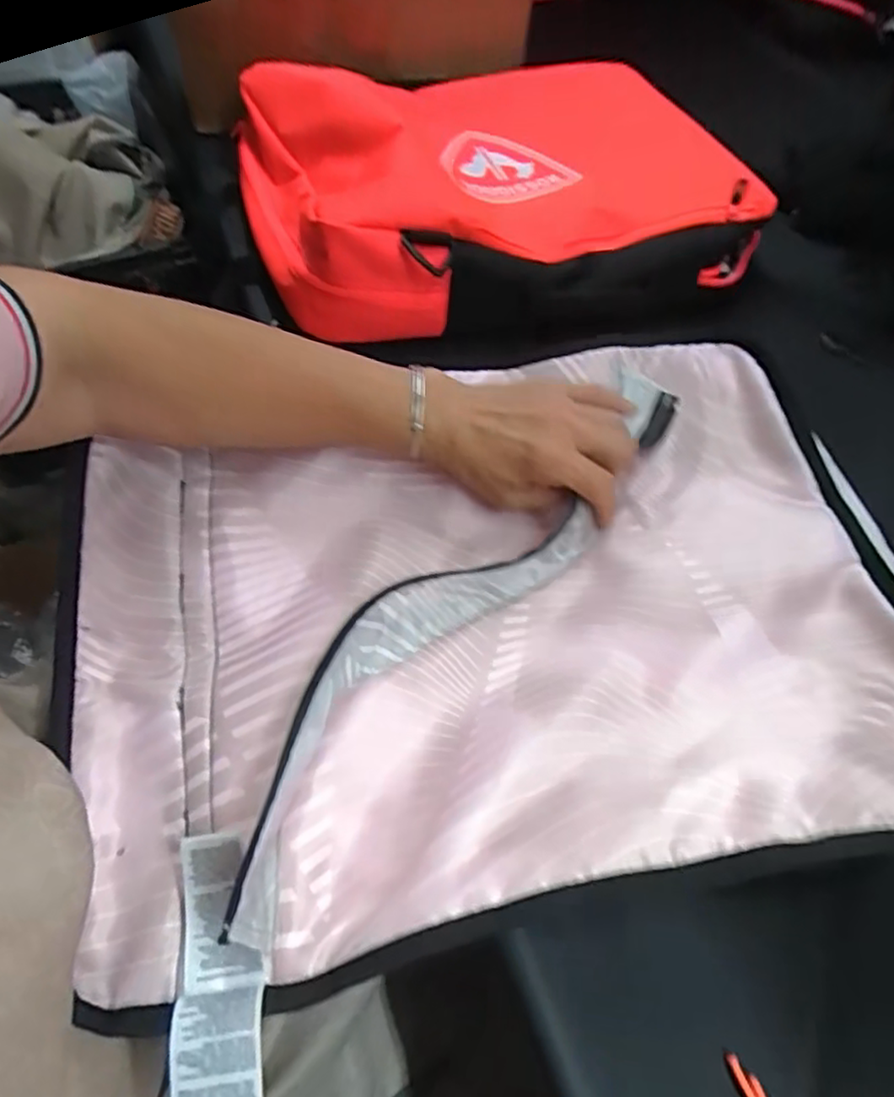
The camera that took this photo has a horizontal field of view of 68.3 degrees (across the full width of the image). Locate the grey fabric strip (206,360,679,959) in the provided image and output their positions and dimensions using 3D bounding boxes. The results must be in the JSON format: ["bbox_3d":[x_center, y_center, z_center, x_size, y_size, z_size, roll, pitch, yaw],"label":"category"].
[{"bbox_3d":[0.015,0.028,0.396,0.074,0.056,0.415,35,61,18],"label":"grey fabric strip"}]

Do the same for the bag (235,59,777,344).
[{"bbox_3d":[0.038,-0.367,0.658,0.468,0.122,0.378,-15,59,-14],"label":"bag"}]

